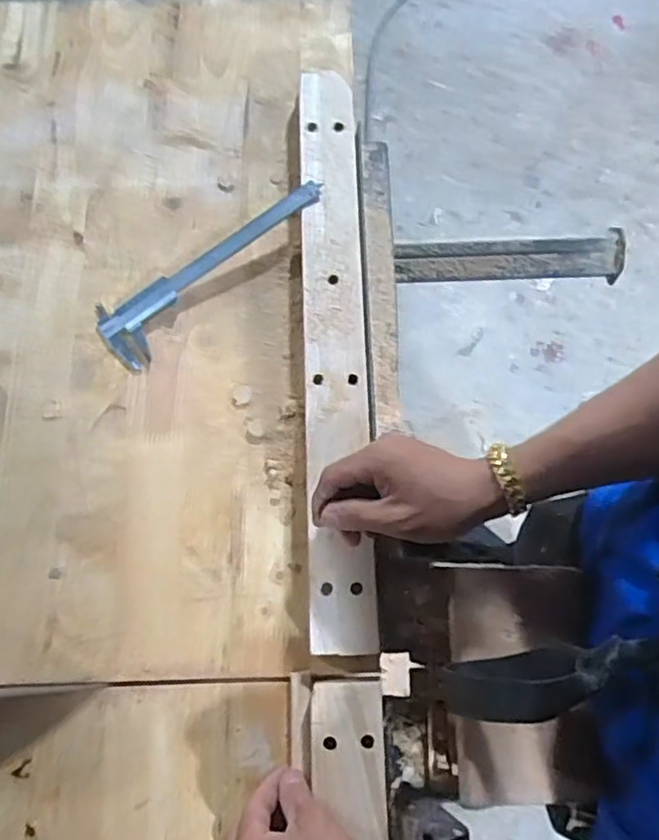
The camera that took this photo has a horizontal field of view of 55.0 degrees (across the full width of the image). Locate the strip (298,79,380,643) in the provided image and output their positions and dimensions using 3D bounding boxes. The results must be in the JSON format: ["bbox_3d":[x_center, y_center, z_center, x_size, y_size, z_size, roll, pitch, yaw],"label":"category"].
[{"bbox_3d":[0.005,-0.076,0.524,0.050,0.012,0.508,-2,74,1],"label":"strip"}]

